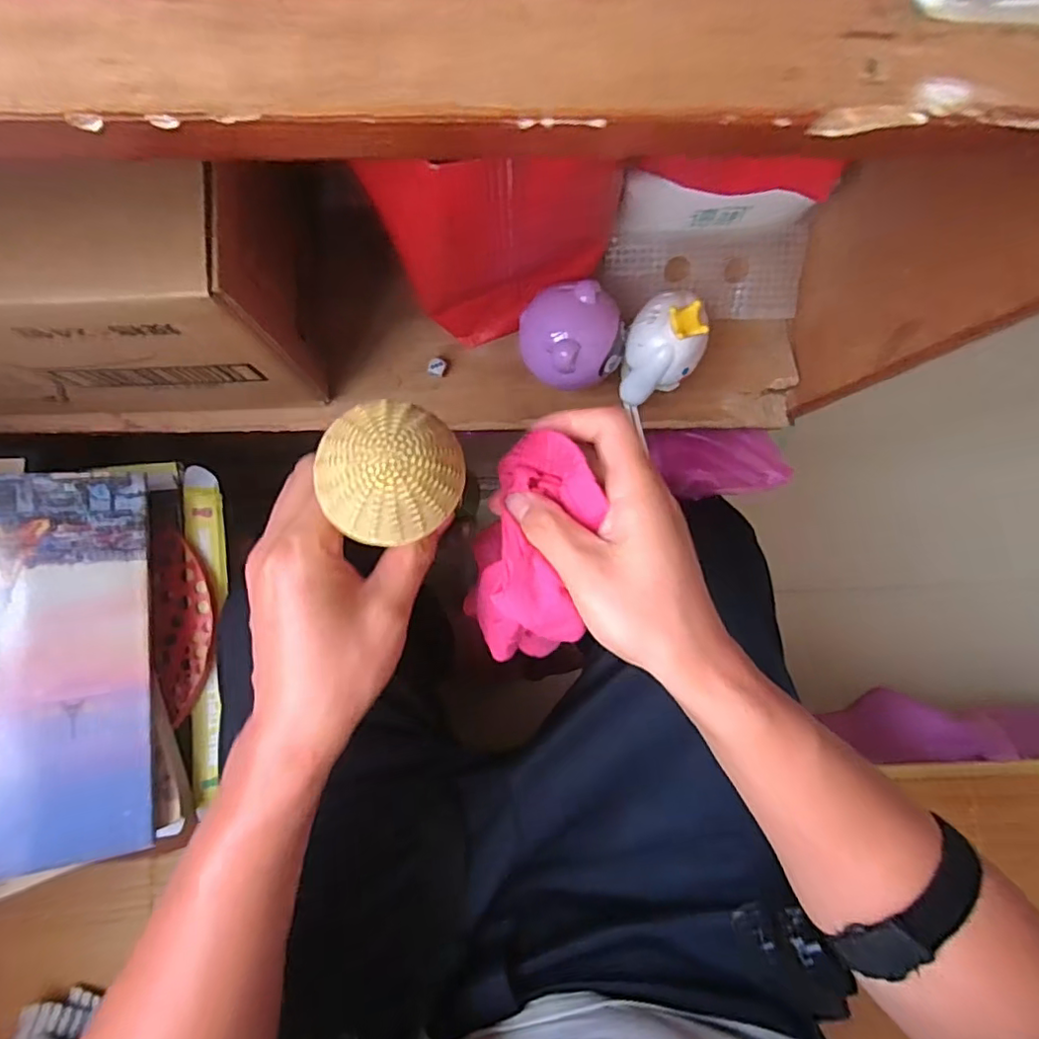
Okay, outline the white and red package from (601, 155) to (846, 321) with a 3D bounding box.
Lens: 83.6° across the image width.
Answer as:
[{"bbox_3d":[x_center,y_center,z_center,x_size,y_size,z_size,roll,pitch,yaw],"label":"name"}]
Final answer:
[{"bbox_3d":[0.139,-0.193,0.416,0.146,0.092,0.026,-2,46,-4],"label":"white and red package"}]

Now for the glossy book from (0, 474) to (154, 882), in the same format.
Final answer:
[{"bbox_3d":[-0.342,0.098,0.372,0.179,0.011,0.252,-2,83,-23],"label":"glossy book"}]

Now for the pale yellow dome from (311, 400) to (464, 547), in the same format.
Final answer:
[{"bbox_3d":[-0.055,-0.021,0.250,0.060,0.027,0.059,0,86,-4],"label":"pale yellow dome"}]

